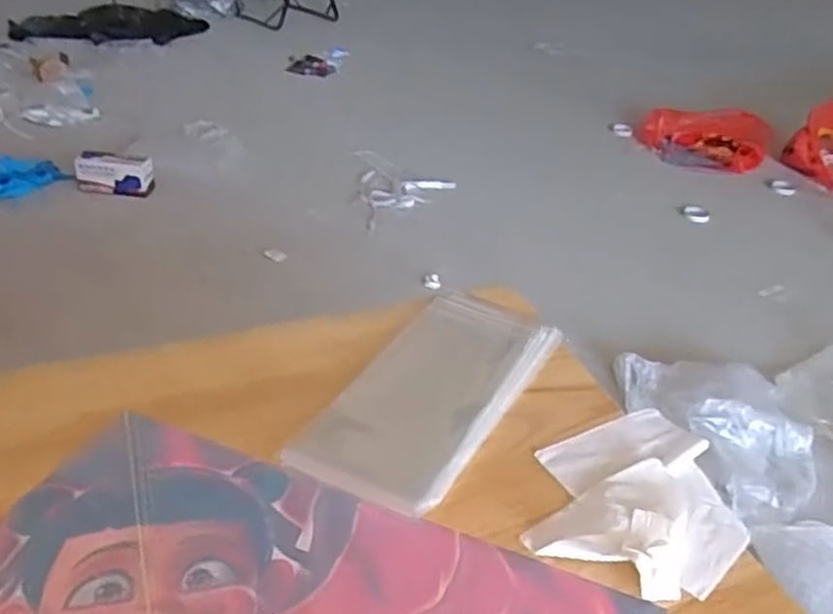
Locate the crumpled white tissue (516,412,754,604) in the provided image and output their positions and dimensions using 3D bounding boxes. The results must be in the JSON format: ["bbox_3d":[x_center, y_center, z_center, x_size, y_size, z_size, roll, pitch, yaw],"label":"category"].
[{"bbox_3d":[0.210,0.169,0.676,0.189,0.030,0.223,19,37,22],"label":"crumpled white tissue"}]

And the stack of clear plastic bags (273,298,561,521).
[{"bbox_3d":[0.022,0.083,0.781,0.164,0.021,0.333,19,41,25],"label":"stack of clear plastic bags"}]

